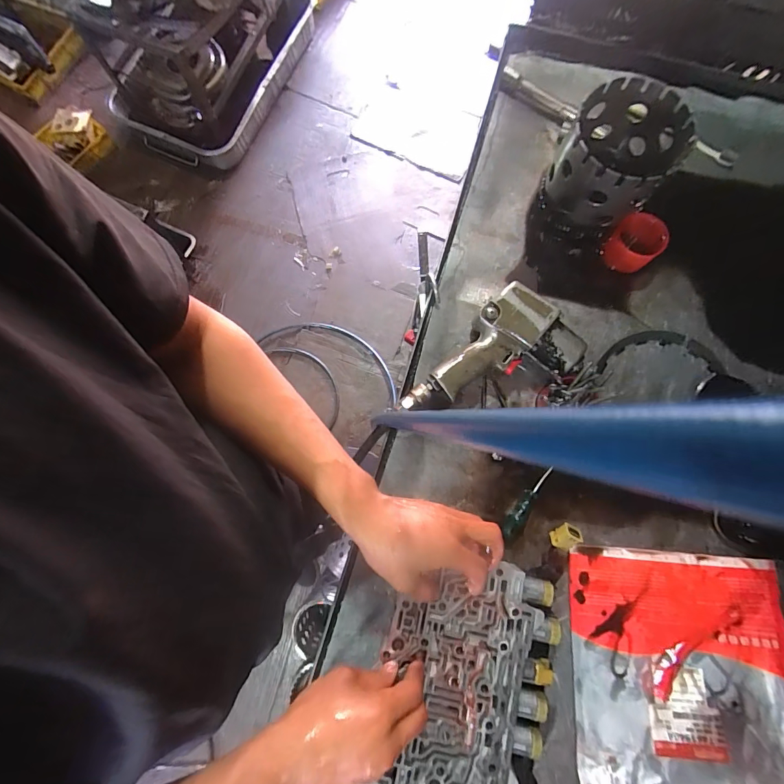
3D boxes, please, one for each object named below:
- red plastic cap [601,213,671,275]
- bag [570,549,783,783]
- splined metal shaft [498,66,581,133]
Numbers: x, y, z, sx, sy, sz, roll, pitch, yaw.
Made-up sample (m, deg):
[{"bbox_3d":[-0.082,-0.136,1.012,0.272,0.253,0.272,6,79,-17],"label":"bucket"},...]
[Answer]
[{"bbox_3d":[0.340,-0.206,0.559,0.064,0.049,0.069,0,79,1],"label":"red plastic cap"},{"bbox_3d":[0.342,0.349,0.426,0.258,0.092,0.315,4,76,2],"label":"bag"},{"bbox_3d":[0.230,-0.461,0.625,0.136,0.027,0.034,36,82,8],"label":"splined metal shaft"}]

